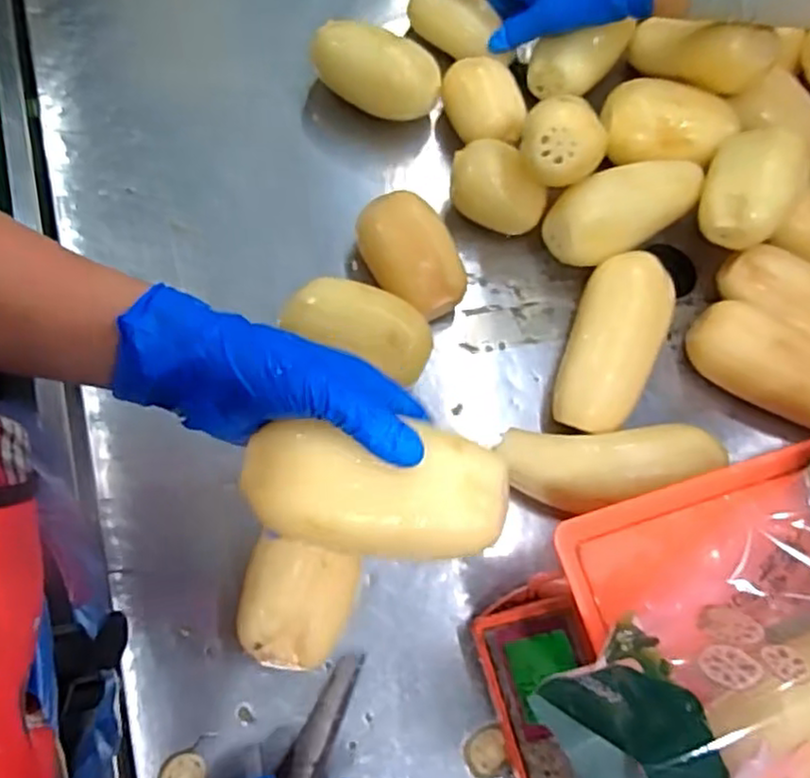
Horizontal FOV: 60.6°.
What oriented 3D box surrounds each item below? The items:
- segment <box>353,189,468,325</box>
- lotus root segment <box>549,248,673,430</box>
[{"bbox_3d":[0.002,-0.112,0.600,0.068,0.061,0.112,-26,77,-14],"label":"segment"},{"bbox_3d":[0.177,-0.036,0.582,0.074,0.062,0.141,22,69,0],"label":"lotus root segment"}]

